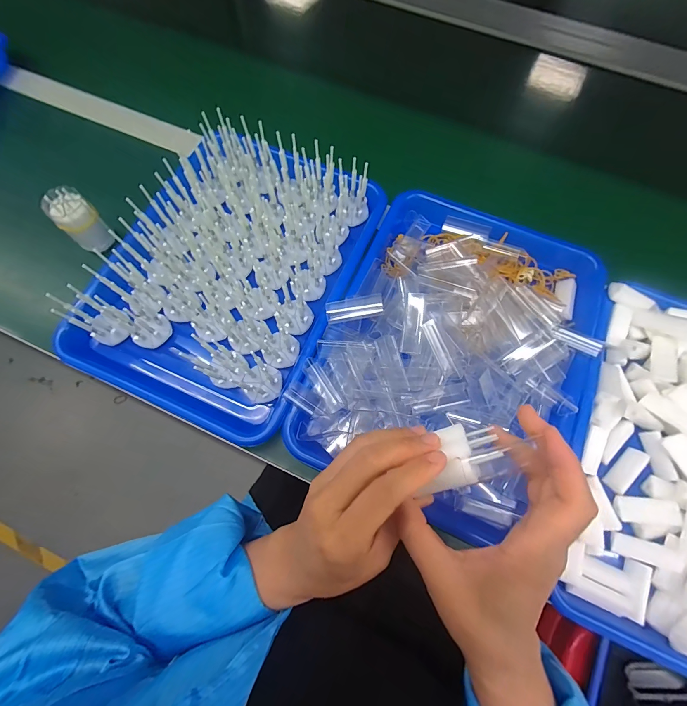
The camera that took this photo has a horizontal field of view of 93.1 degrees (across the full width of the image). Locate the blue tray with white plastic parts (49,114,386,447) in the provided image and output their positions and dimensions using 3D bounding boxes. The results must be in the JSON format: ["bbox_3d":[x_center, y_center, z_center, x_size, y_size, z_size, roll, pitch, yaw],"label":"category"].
[{"bbox_3d":[-0.119,-0.100,0.360,0.249,0.068,0.341,24,73,7],"label":"blue tray with white plastic parts"}]

